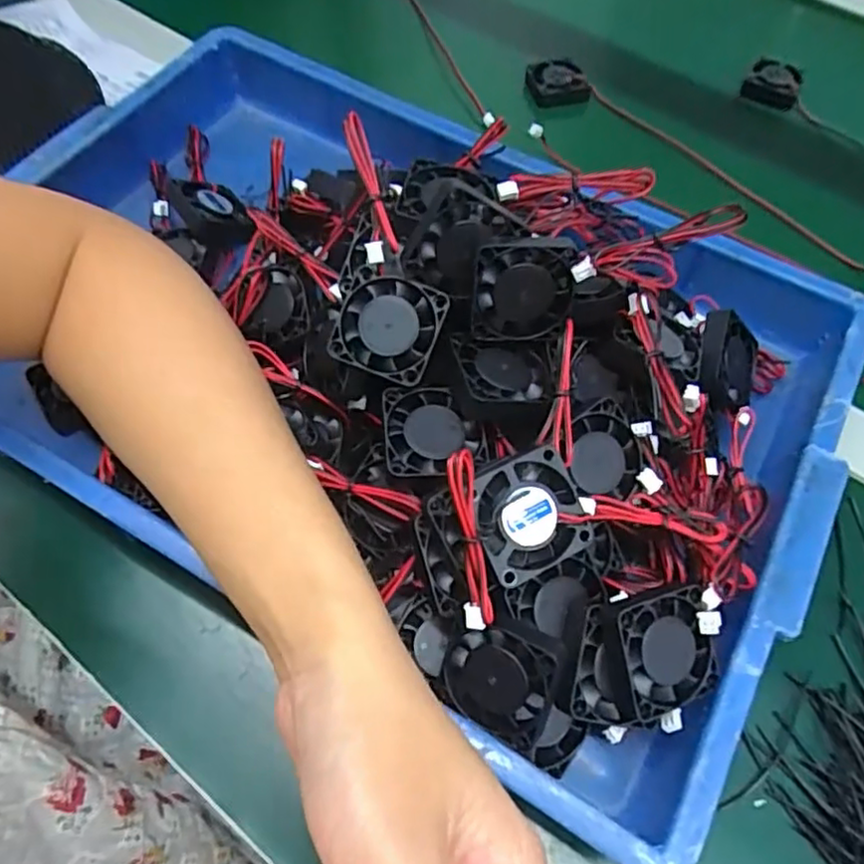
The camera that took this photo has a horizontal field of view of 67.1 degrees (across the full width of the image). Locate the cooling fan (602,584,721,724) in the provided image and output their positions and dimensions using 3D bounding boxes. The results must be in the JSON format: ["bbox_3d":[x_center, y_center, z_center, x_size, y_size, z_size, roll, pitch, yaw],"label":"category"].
[{"bbox_3d":[0.083,0.079,0.236,0.039,0.010,0.043,-9,91,-20],"label":"cooling fan"}]

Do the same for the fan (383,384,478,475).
[{"bbox_3d":[0.000,0.001,0.260,0.037,0.012,0.038,-4,62,-6],"label":"fan"}]

